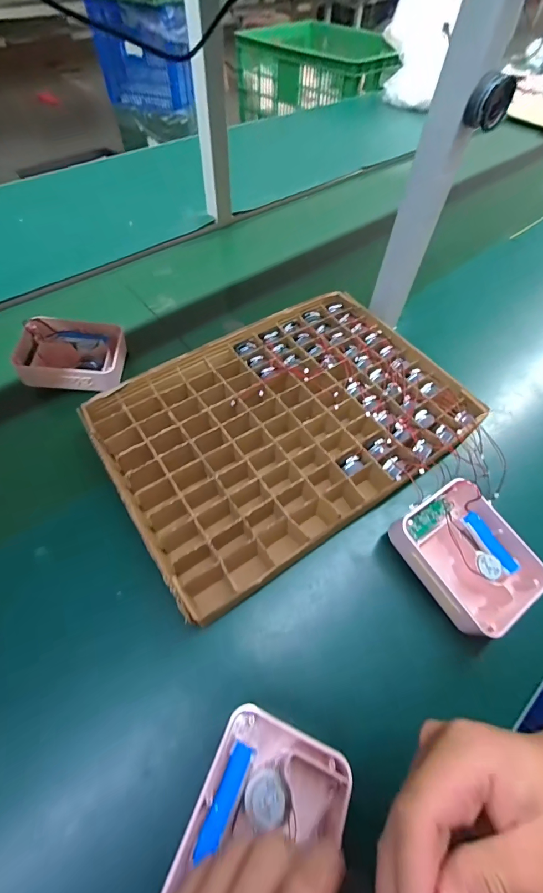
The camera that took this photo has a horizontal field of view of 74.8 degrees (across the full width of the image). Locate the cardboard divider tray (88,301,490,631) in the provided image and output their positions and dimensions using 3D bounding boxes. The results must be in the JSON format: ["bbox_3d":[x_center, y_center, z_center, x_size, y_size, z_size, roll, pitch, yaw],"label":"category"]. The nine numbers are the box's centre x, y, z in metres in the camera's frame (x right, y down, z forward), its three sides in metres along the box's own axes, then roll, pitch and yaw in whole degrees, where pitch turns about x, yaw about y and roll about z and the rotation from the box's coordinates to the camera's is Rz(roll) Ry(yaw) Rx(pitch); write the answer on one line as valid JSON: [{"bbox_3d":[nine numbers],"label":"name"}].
[{"bbox_3d":[0.022,-0.030,0.449,0.416,0.058,0.307,-30,63,-19],"label":"cardboard divider tray"}]

